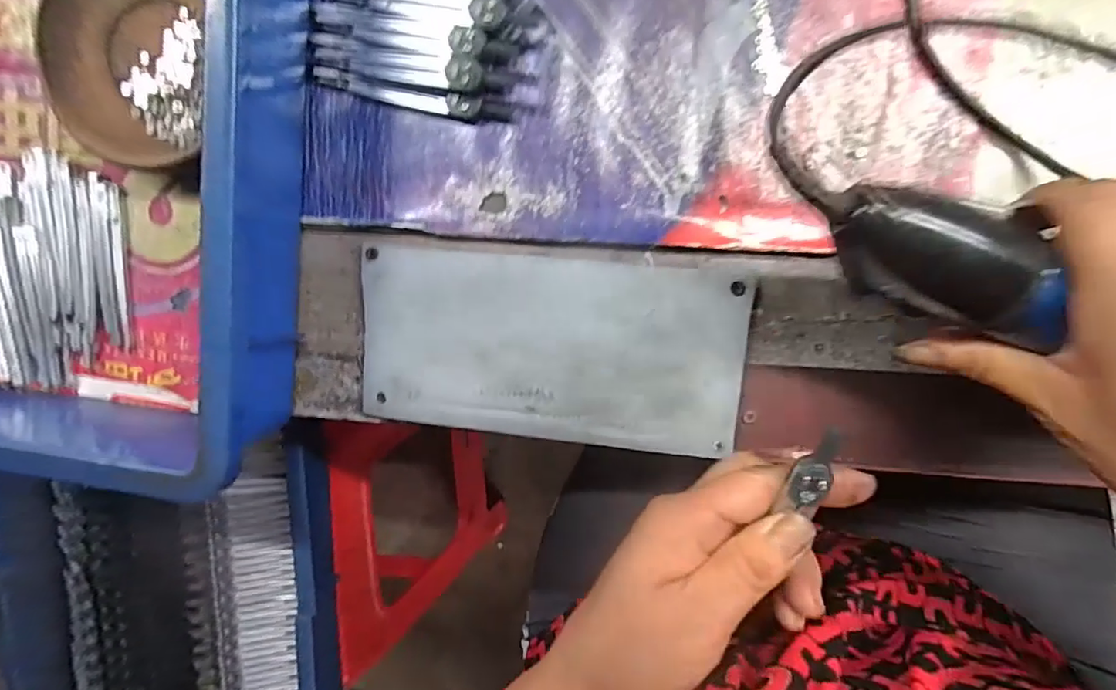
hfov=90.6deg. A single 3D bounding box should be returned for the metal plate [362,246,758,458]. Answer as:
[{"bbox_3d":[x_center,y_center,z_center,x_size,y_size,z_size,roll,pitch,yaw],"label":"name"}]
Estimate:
[{"bbox_3d":[-0.005,0.002,0.289,0.198,0.006,0.091,6,96,6],"label":"metal plate"}]

